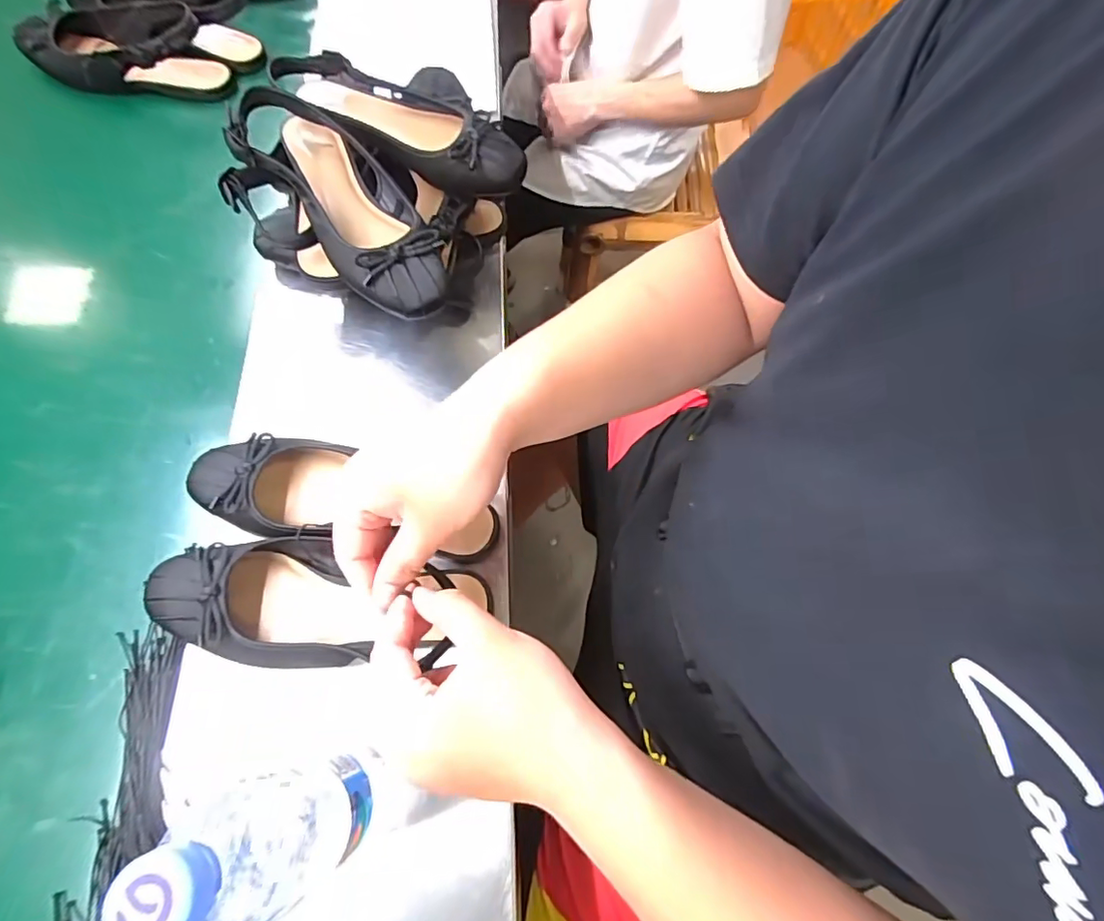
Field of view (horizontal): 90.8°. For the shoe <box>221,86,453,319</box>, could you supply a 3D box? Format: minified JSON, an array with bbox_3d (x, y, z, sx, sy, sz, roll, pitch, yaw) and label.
[{"bbox_3d":[-0.170,-0.214,0.447,0.100,0.069,0.226,-39,73,-17],"label":"shoe"}]

